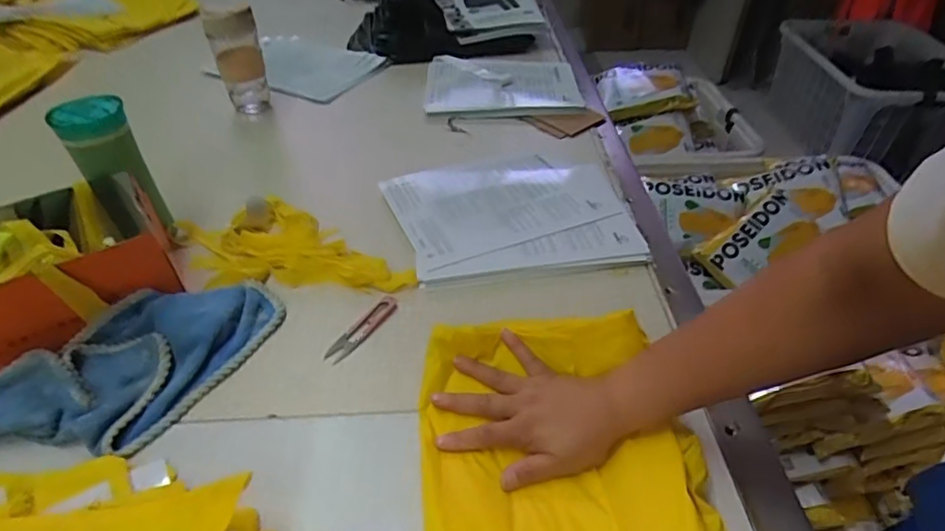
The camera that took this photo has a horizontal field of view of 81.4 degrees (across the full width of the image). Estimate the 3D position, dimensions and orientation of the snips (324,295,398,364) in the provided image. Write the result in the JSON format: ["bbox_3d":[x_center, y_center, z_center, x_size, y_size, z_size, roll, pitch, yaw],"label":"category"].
[{"bbox_3d":[-0.119,0.068,0.603,0.026,0.009,0.100,24,48,25],"label":"snips"}]

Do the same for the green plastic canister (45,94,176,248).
[{"bbox_3d":[-0.425,-0.104,0.659,0.076,0.174,0.065,-29,49,-28],"label":"green plastic canister"}]

